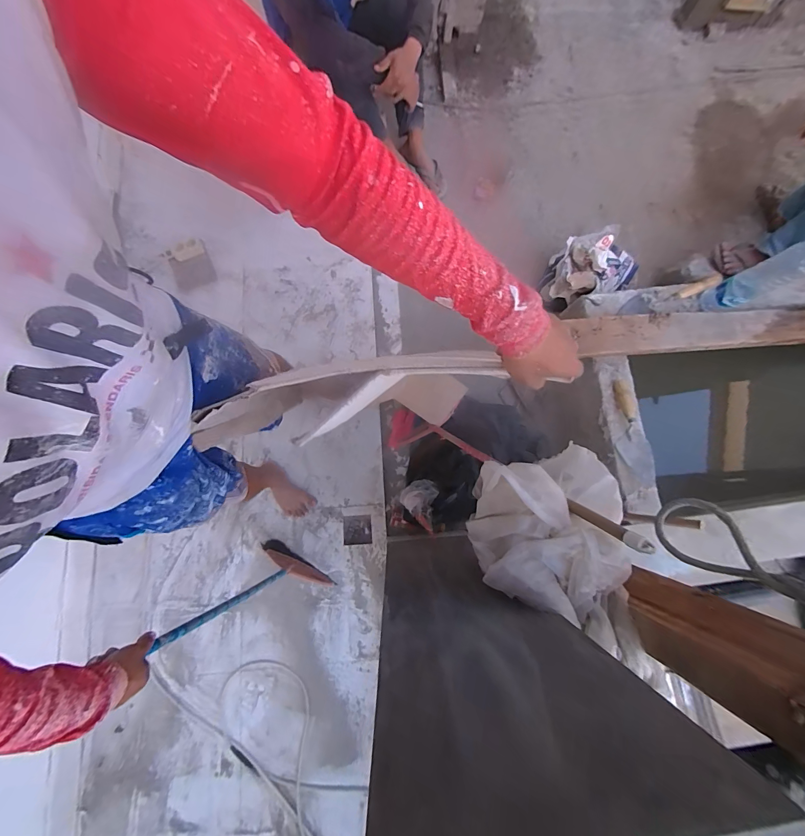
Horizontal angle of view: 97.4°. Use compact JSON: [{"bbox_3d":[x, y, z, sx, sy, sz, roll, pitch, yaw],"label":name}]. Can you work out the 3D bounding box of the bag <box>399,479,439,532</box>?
[{"bbox_3d":[0.069,0.251,1.061,0.143,0.088,0.112,44,82,7],"label":"bag"}]

